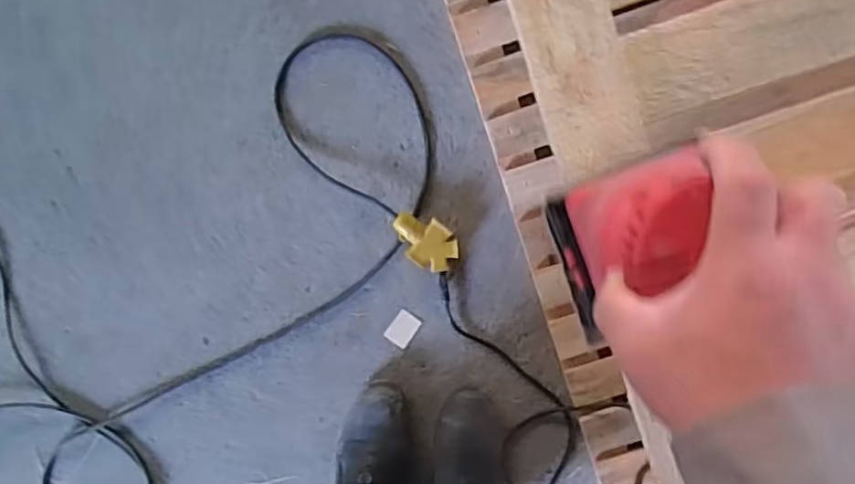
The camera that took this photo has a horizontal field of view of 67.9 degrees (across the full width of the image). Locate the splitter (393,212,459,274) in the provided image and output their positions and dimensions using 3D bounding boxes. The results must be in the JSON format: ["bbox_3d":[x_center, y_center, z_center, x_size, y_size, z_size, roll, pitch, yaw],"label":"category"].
[{"bbox_3d":[-0.005,-0.003,0.982,0.109,0.034,0.075,40,96,-4],"label":"splitter"}]

